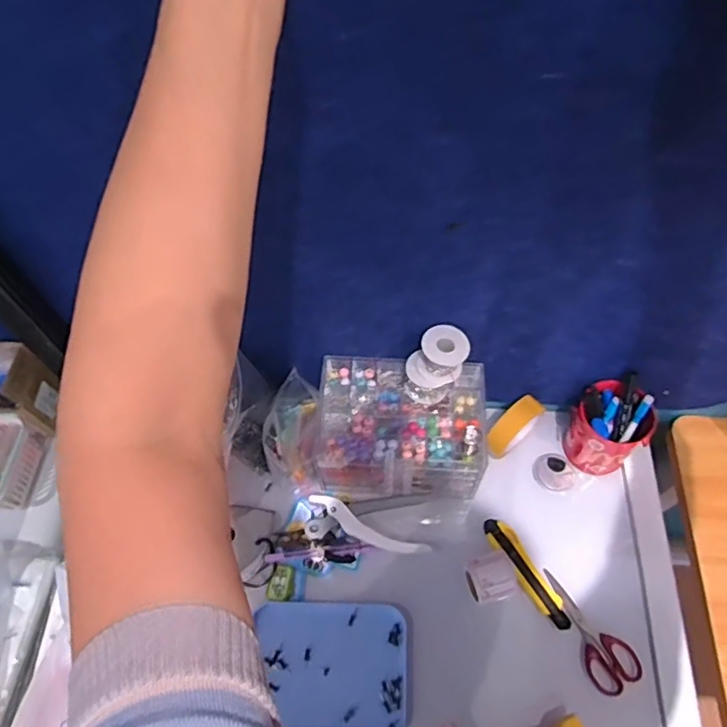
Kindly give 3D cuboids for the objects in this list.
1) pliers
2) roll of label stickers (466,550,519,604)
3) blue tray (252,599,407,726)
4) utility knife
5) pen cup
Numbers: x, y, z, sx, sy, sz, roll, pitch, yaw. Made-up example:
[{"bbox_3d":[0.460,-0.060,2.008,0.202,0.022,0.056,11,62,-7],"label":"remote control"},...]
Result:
[{"bbox_3d":[0.006,0.213,0.777,0.161,0.016,0.055,8,61,6],"label":"pliers"},{"bbox_3d":[0.162,0.268,0.737,0.067,0.040,0.056,-16,61,-7],"label":"roll of label stickers"},{"bbox_3d":[-0.040,0.369,0.716,0.182,0.017,0.148,1,60,2],"label":"blue tray"},{"bbox_3d":[0.213,0.270,0.760,0.035,0.016,0.154,-28,63,-14],"label":"utility knife"},{"bbox_3d":[0.333,0.091,0.808,0.083,0.127,0.087,-1,60,1],"label":"pen cup"}]

